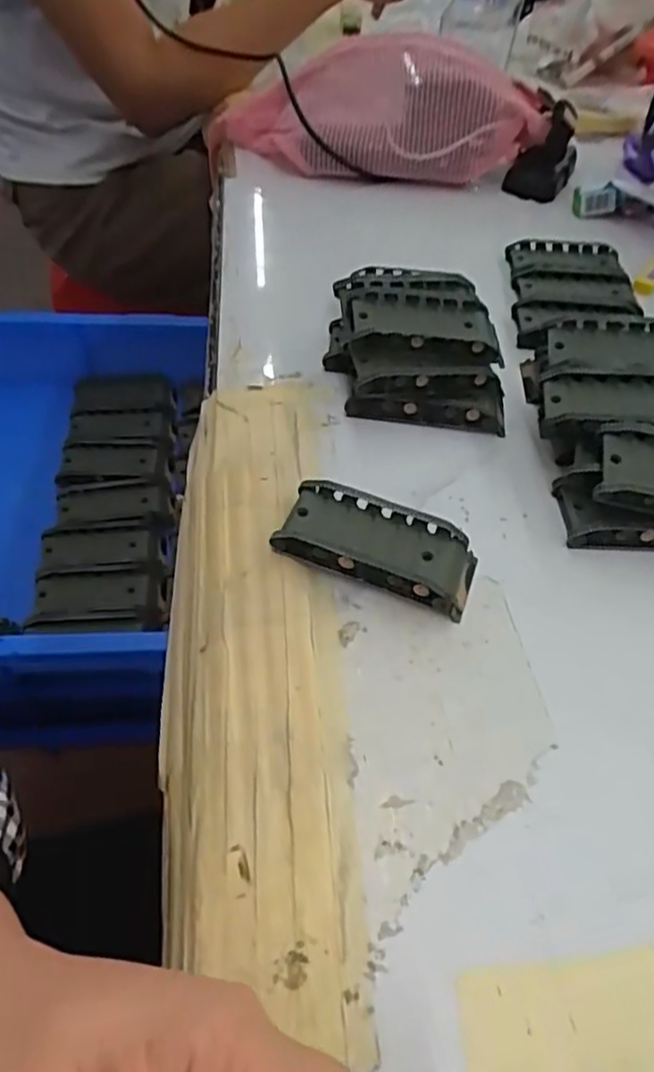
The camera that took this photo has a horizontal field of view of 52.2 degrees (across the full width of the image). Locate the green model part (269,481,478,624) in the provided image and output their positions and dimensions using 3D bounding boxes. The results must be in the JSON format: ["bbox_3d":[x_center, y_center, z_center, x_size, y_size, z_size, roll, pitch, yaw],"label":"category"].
[{"bbox_3d":[0.027,0.005,0.335,0.095,0.023,0.046,17,51,11],"label":"green model part"}]

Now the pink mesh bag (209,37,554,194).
[{"bbox_3d":[0.044,-0.401,0.624,0.307,0.101,0.120,1,50,-3],"label":"pink mesh bag"}]

